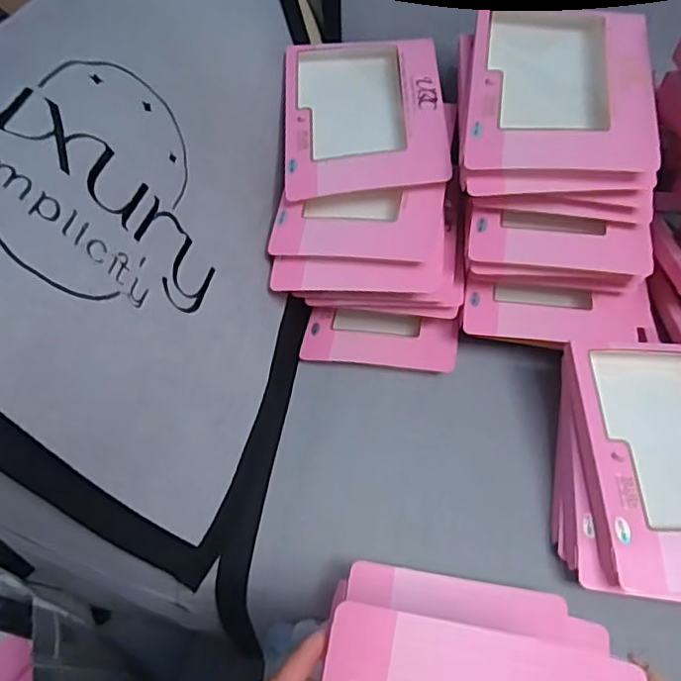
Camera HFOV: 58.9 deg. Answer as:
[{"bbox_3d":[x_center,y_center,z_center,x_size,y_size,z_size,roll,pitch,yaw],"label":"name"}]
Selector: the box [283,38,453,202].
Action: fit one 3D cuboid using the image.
[{"bbox_3d":[0.023,-0.236,0.614,0.158,0.010,0.205,-4,64,5],"label":"box"}]

